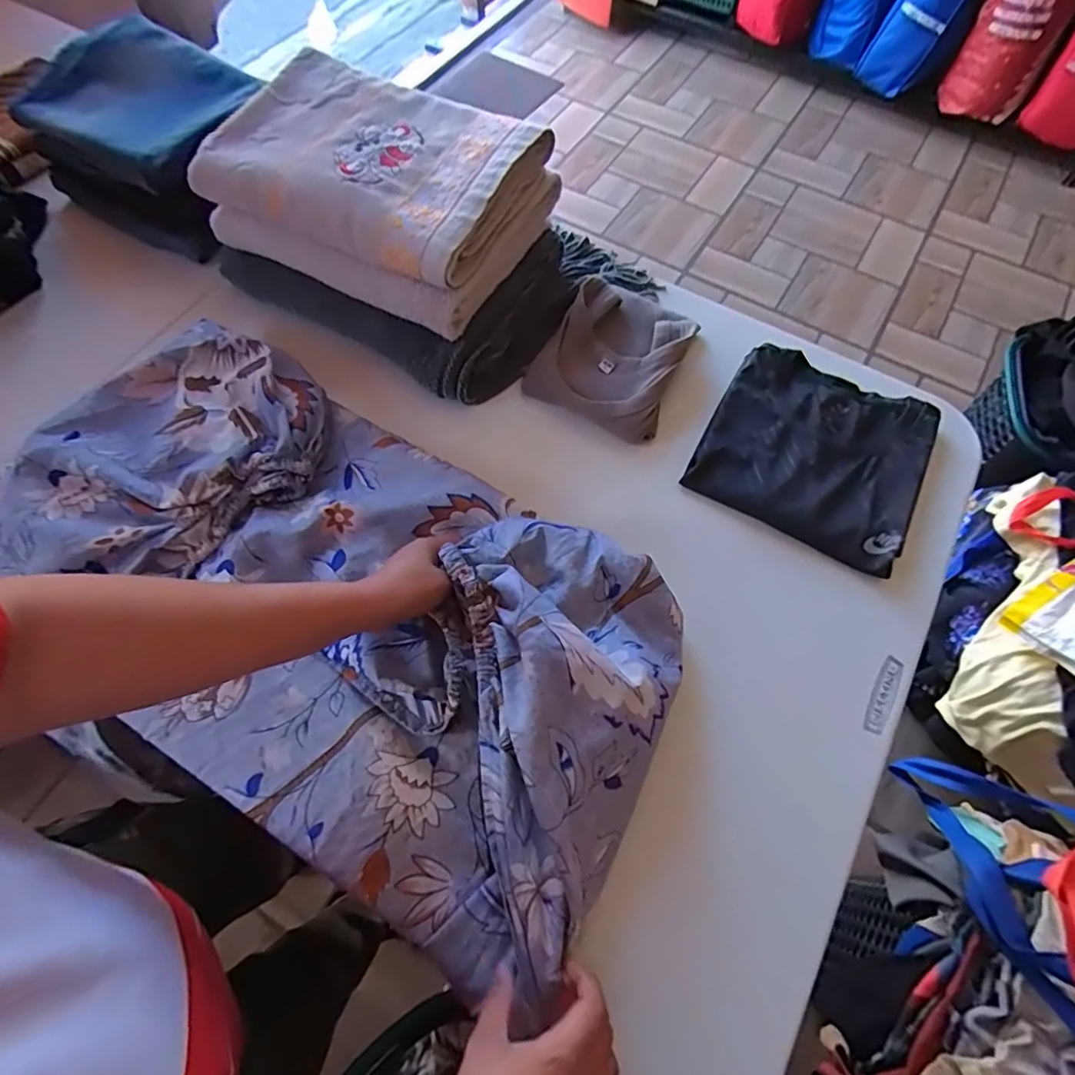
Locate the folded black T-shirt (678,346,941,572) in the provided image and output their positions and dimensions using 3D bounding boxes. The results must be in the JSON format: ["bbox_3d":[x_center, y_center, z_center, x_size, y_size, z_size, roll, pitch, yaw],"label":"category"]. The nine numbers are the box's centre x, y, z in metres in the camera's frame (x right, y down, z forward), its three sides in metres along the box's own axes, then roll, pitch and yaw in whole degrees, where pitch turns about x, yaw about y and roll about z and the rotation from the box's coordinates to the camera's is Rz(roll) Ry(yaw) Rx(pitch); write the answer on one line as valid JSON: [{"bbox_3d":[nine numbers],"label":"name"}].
[{"bbox_3d":[0.305,-0.097,0.617,0.224,0.017,0.219,26,68,11],"label":"folded black T-shirt"}]

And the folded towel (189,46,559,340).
[{"bbox_3d":[-0.174,-0.386,0.622,0.316,0.093,0.227,27,68,11],"label":"folded towel"}]

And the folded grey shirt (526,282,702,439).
[{"bbox_3d":[0.090,-0.213,0.654,0.151,0.032,0.184,26,68,10],"label":"folded grey shirt"}]

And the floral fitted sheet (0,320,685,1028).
[{"bbox_3d":[-0.201,0.044,0.507,0.650,0.094,0.347,31,69,12],"label":"floral fitted sheet"}]

